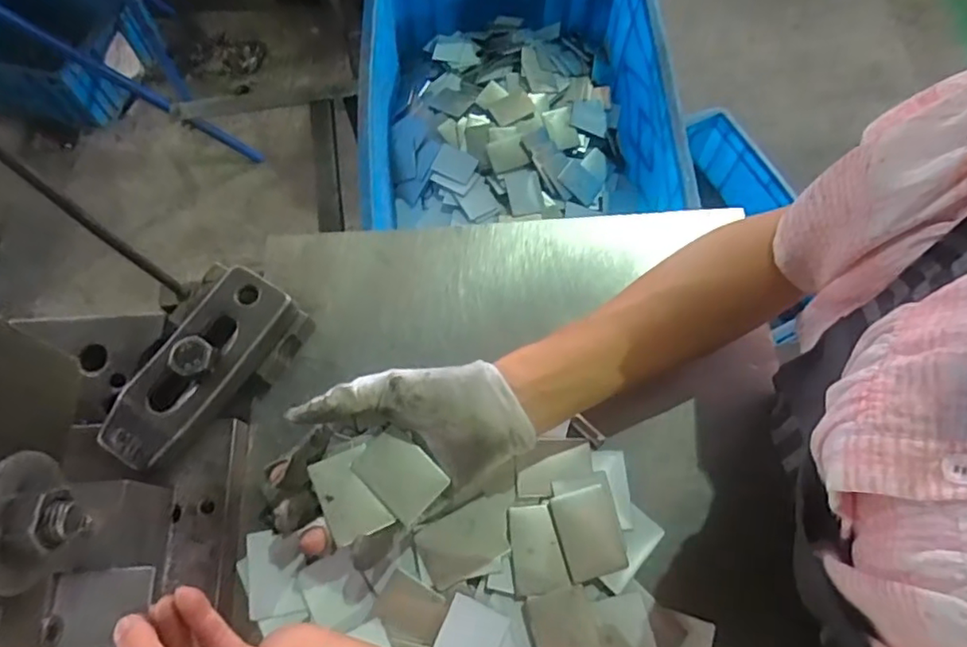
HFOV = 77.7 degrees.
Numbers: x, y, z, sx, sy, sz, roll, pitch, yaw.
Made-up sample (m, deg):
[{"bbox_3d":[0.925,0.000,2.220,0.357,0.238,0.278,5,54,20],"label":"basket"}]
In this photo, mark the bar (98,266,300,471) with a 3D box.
[{"bbox_3d":[-0.173,0.026,0.365,0.051,0.021,0.129,29,73,11],"label":"bar"}]

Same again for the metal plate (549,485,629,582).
[{"bbox_3d":[0.061,0.123,0.354,0.034,0.004,0.048,-16,71,-5],"label":"metal plate"}]

